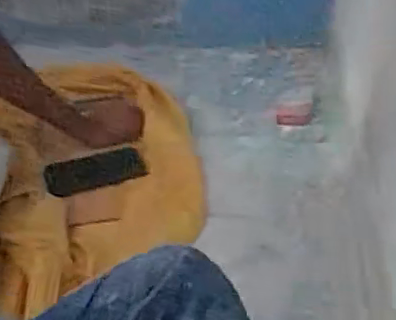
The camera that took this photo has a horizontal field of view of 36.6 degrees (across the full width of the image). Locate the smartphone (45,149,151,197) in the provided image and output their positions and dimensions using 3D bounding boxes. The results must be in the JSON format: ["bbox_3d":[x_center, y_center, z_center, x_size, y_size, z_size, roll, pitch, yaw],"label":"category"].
[{"bbox_3d":[-0.167,0.020,0.981,0.164,0.009,0.081,-12,46,-25],"label":"smartphone"}]

